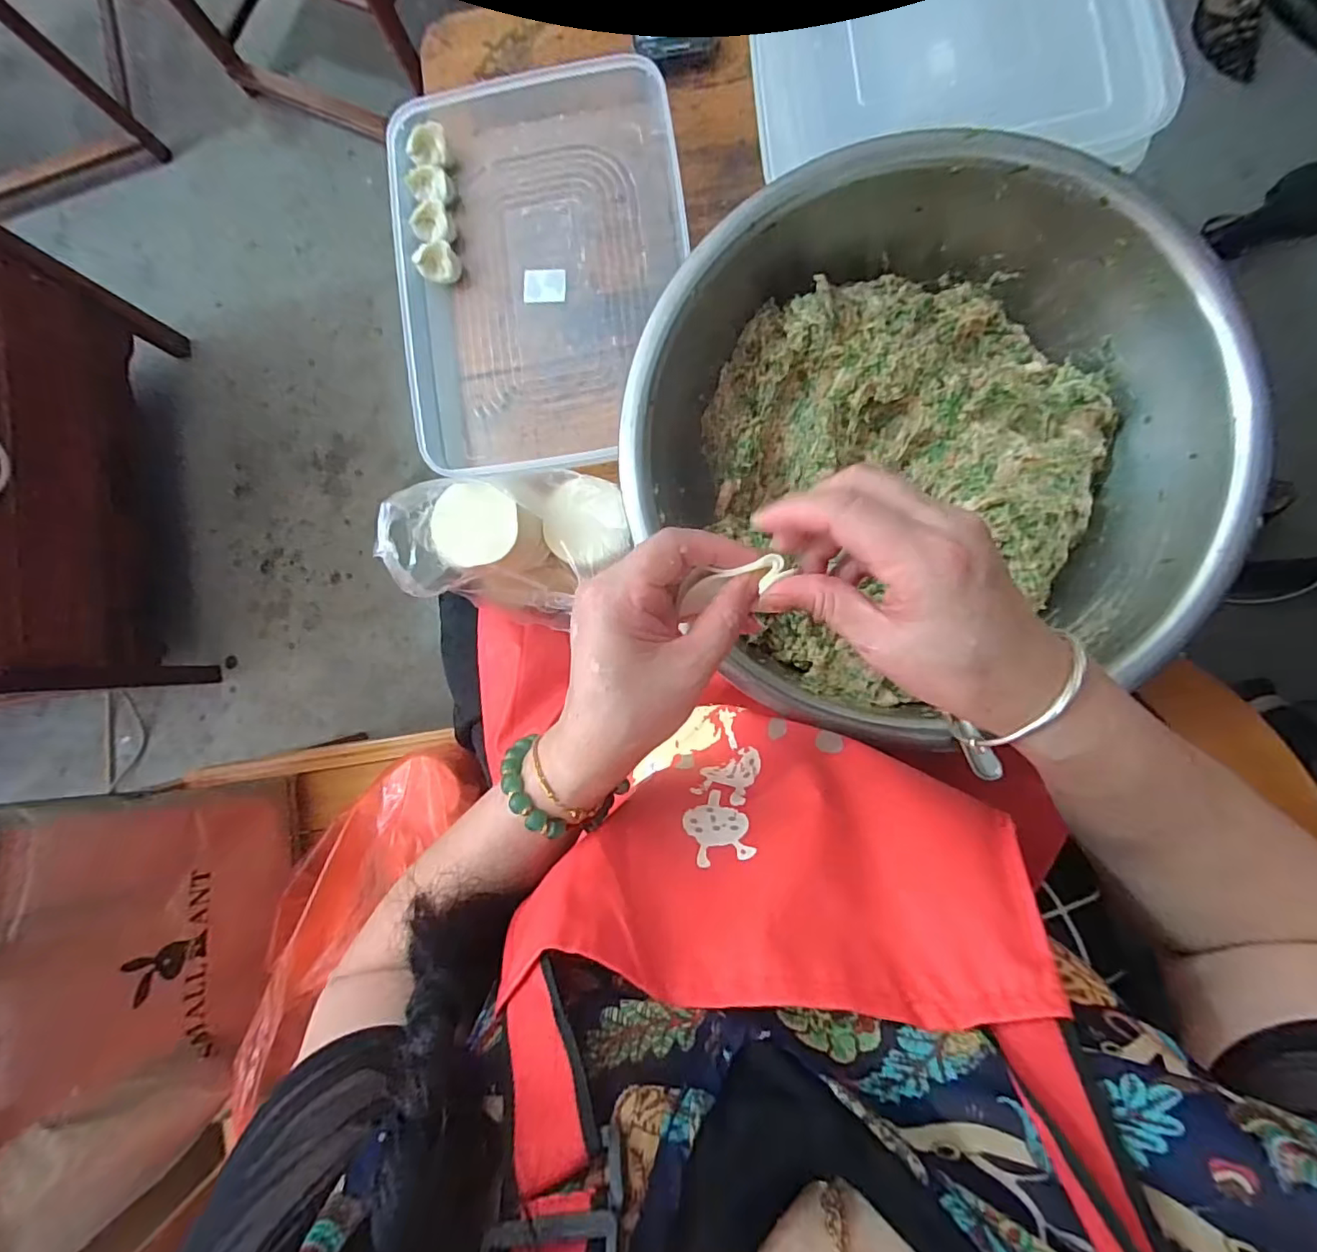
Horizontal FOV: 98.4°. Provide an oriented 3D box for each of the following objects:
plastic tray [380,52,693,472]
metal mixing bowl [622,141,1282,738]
[{"bbox_3d":[-0.104,-0.319,0.515,0.251,0.043,0.365,-6,87,5],"label":"plastic tray"},{"bbox_3d":[0.171,-0.129,0.408,0.365,0.104,0.371,0,87,5],"label":"metal mixing bowl"}]

